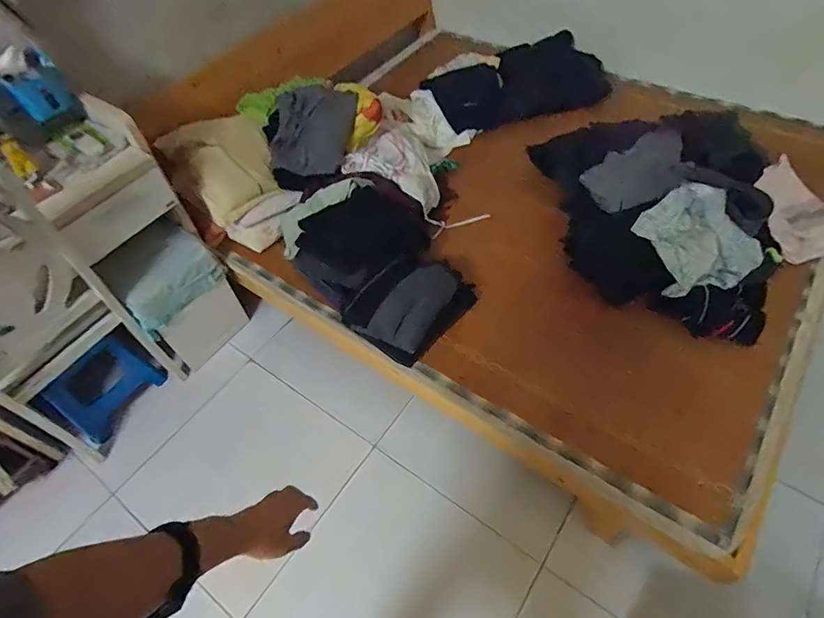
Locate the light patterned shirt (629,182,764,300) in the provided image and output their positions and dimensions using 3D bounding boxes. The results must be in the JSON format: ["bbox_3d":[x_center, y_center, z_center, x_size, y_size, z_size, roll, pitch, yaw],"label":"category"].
[{"bbox_3d":[0.849,-0.209,1.391,0.281,0.196,0.268,-2,53,2],"label":"light patterned shirt"}]

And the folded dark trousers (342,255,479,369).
[{"bbox_3d":[-0.001,-0.016,1.421,0.245,0.137,0.341,34,62,26],"label":"folded dark trousers"}]

